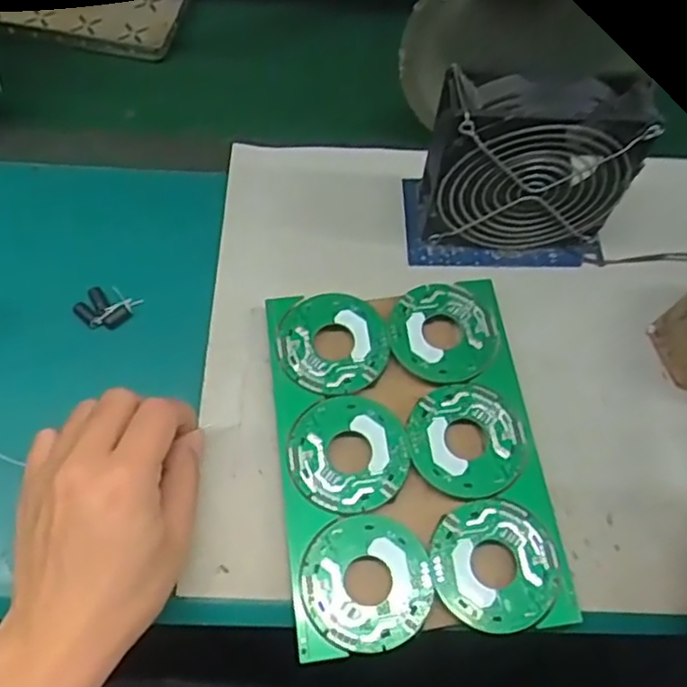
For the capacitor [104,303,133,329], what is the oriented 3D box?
[{"bbox_3d":[-0.145,-0.018,0.445,0.019,0.007,0.008,-37,70,-20],"label":"capacitor"}]

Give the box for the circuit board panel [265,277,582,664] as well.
[{"bbox_3d":[0.037,0.060,0.405,0.145,0.006,0.208,-6,64,-5],"label":"circuit board panel"}]

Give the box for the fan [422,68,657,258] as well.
[{"bbox_3d":[0.110,-0.105,0.433,0.117,0.126,0.040,1,63,-3],"label":"fan"}]

